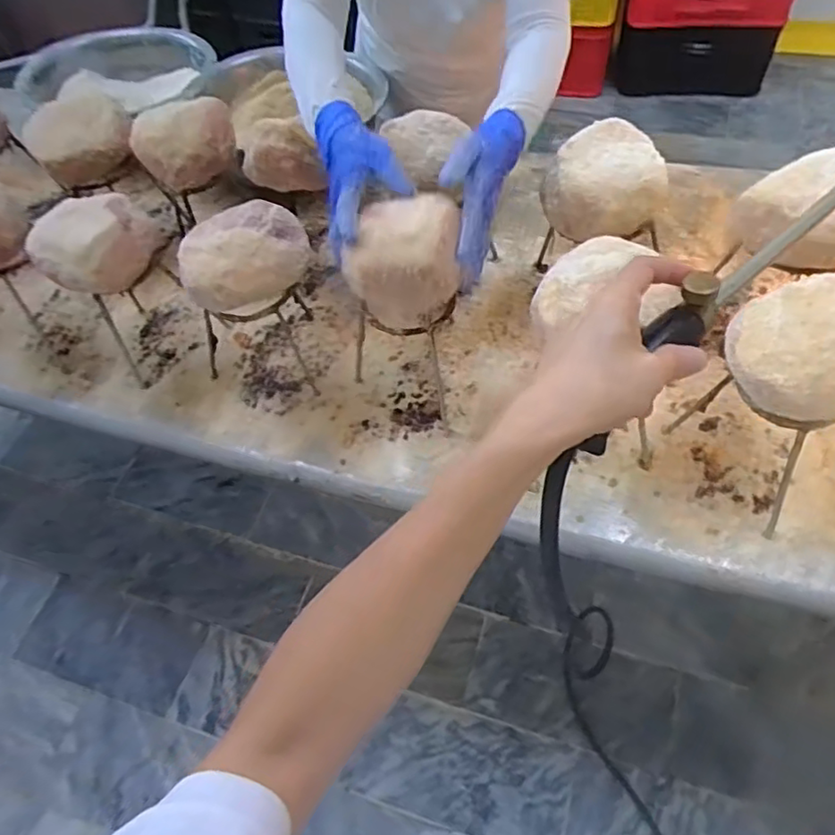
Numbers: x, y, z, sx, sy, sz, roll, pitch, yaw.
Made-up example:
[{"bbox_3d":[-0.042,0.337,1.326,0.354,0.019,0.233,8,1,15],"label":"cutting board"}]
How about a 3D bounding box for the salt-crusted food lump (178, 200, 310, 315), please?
[{"bbox_3d":[-0.183,-0.165,0.664,0.132,0.082,0.078,-6,56,1],"label":"salt-crusted food lump"}]

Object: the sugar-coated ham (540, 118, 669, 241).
[{"bbox_3d":[0.210,-0.249,0.681,0.130,0.084,0.114,-21,57,-9],"label":"sugar-coated ham"}]

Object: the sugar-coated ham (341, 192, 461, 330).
[{"bbox_3d":[-0.013,-0.157,0.626,0.114,0.079,0.092,1,56,6],"label":"sugar-coated ham"}]

